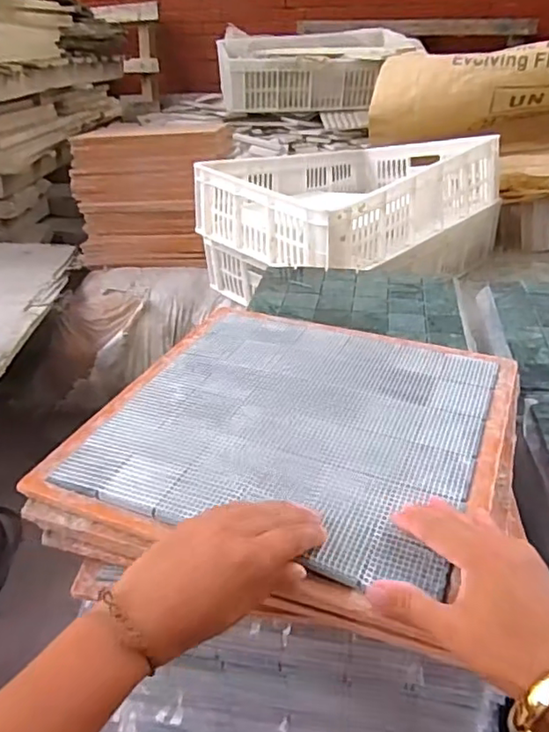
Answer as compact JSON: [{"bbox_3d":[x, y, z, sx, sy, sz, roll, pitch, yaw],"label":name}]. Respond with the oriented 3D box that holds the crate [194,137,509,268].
[{"bbox_3d":[0.157,-0.372,1.238,0.553,0.150,0.421,-27,40,-35],"label":"crate"}]

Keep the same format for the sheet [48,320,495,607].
[{"bbox_3d":[0.022,0.044,0.520,0.310,0.014,0.303,12,34,21],"label":"sheet"}]

